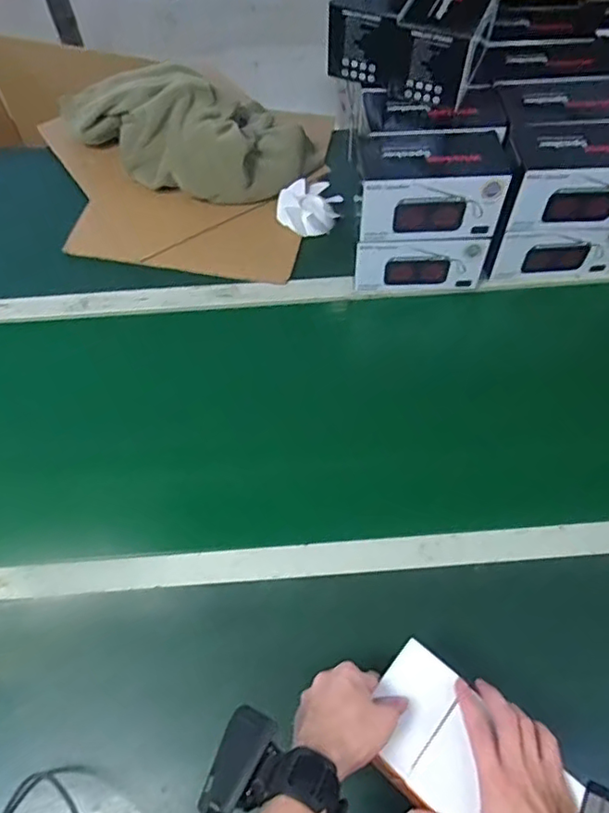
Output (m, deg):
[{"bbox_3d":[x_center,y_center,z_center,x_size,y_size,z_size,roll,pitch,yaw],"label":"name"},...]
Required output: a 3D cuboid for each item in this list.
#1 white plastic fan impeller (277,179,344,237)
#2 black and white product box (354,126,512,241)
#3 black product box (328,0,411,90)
[{"bbox_3d":[0.009,-0.344,0.996,0.107,0.037,0.110,2,58,4],"label":"white plastic fan impeller"},{"bbox_3d":[0.179,-0.337,0.838,0.199,0.098,0.165,-1,58,2],"label":"black and white product box"},{"bbox_3d":[0.114,-0.588,0.869,0.113,0.108,0.228,14,59,11],"label":"black product box"}]

